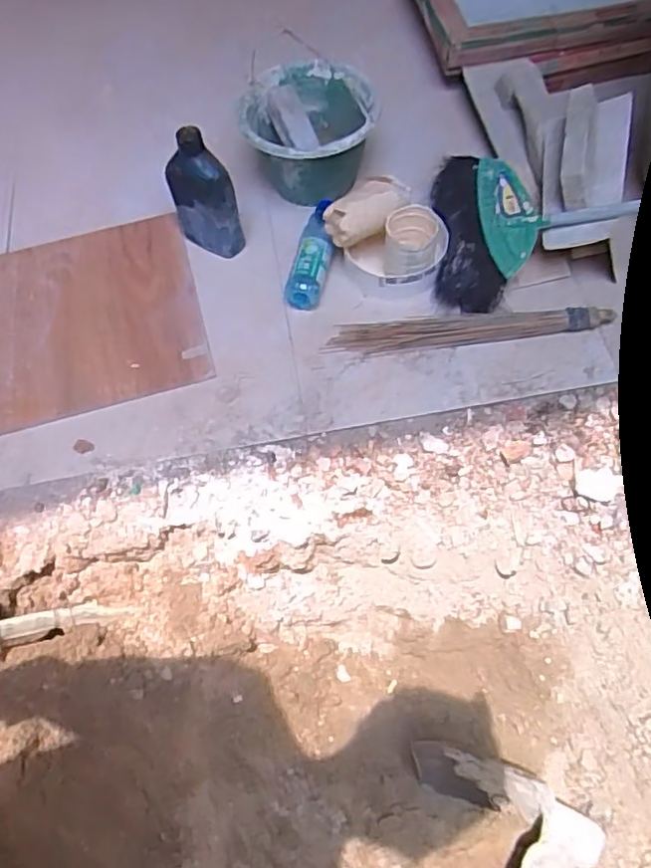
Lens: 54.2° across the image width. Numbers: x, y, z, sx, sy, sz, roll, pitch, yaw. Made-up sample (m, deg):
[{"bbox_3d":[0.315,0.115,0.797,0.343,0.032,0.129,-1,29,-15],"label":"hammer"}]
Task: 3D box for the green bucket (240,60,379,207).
[{"bbox_3d":[-0.026,-0.536,1.168,0.227,0.168,0.216,-2,61,3],"label":"green bucket"}]

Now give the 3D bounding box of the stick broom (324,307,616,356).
[{"bbox_3d":[0.232,-0.170,1.031,0.445,0.034,0.055,-5,61,1],"label":"stick broom"}]

